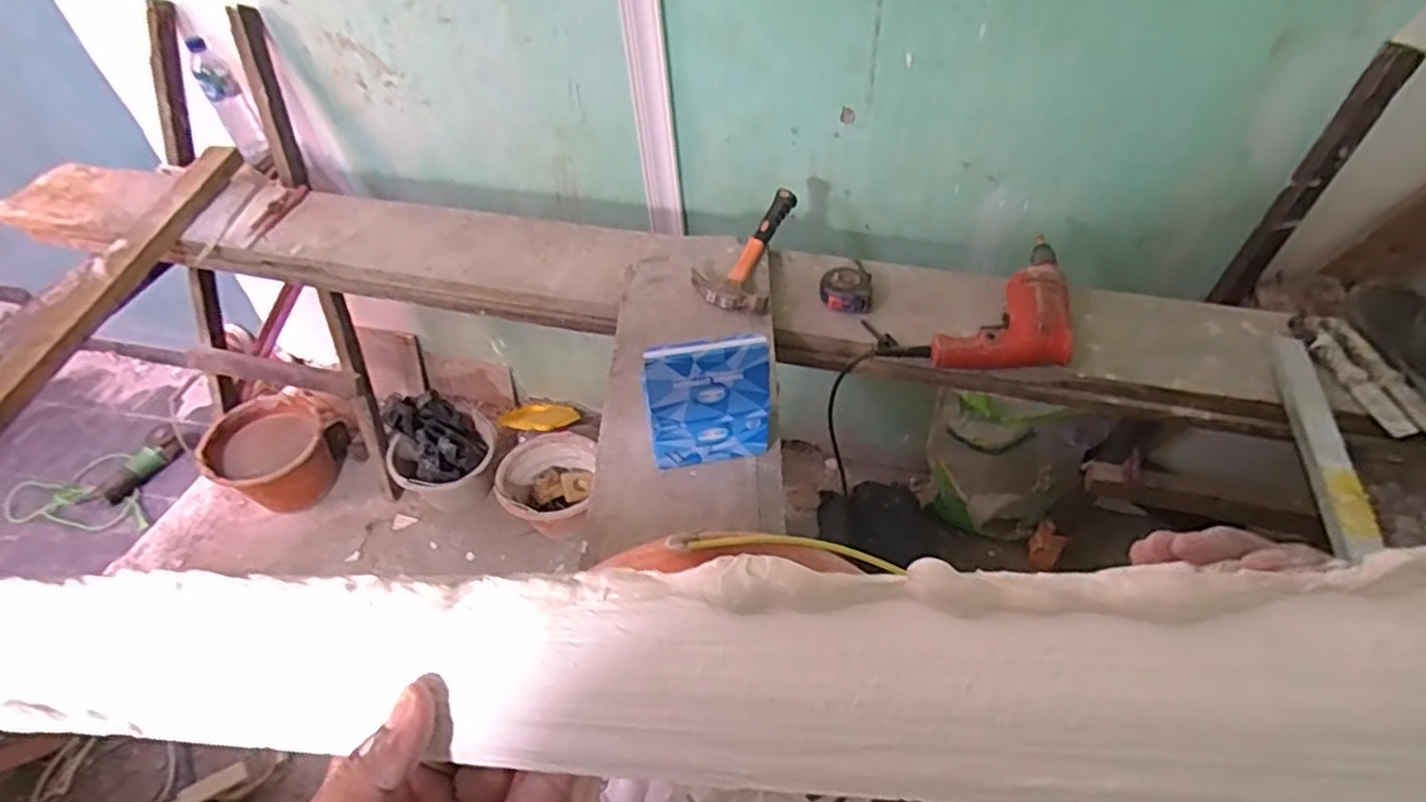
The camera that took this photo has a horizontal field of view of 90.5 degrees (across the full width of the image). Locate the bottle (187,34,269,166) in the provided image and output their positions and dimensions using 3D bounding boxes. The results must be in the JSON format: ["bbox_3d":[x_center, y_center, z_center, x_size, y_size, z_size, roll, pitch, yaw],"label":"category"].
[{"bbox_3d":[-0.989,-0.609,1.442,0.069,0.242,0.063,-28,19,-22],"label":"bottle"}]

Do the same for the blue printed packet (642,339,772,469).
[{"bbox_3d":[-0.005,0.003,0.743,0.128,0.153,0.030,-11,47,-8],"label":"blue printed packet"}]

